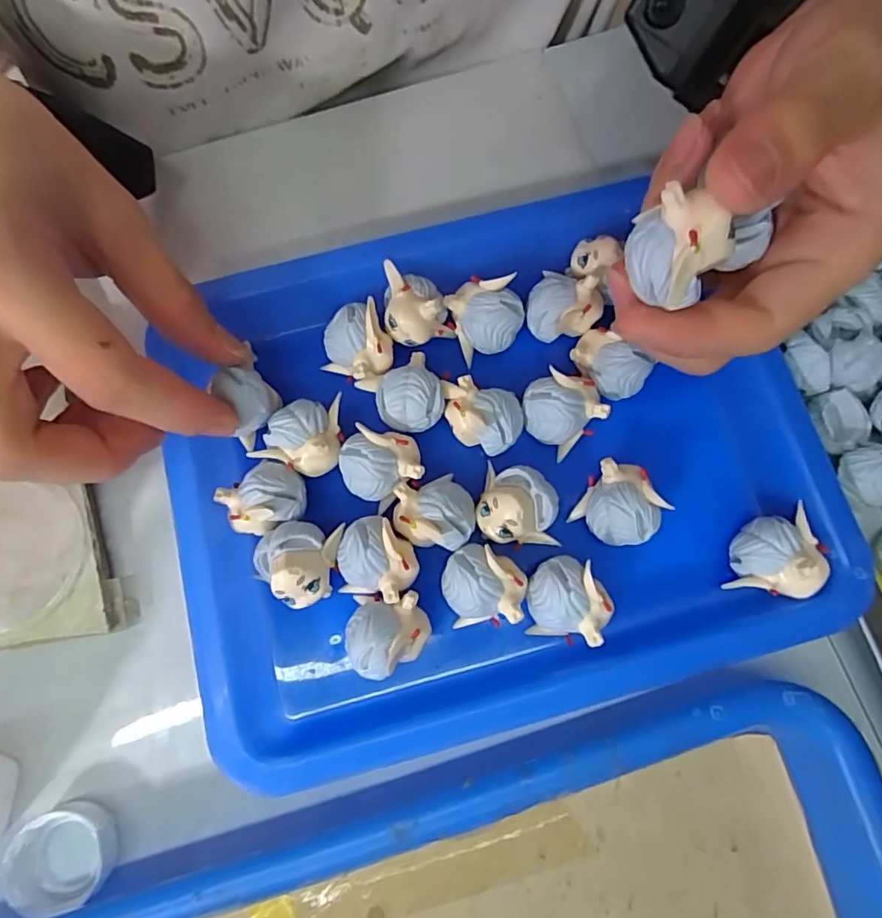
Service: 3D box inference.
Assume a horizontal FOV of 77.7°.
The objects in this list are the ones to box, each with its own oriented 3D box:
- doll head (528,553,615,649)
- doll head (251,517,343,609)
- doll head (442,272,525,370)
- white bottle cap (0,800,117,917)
[{"bbox_3d":[0.042,0.047,0.184,0.026,0.023,0.026,6,76,1],"label":"doll head"},{"bbox_3d":[-0.050,0.036,0.188,0.027,0.018,0.028,6,76,1],"label":"doll head"},{"bbox_3d":[0.018,-0.053,0.210,0.025,0.026,0.026,-22,77,-6],"label":"doll head"},{"bbox_3d":[-0.124,0.130,0.179,0.030,0.011,0.029,0,76,0],"label":"white bottle cap"}]

